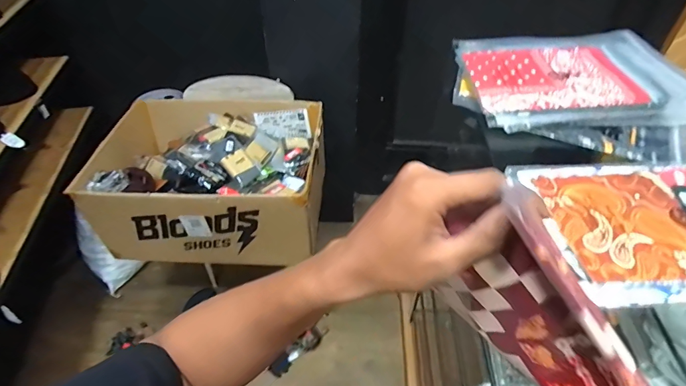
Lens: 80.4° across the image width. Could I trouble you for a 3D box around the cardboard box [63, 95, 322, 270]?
[{"bbox_3d":[-0.456,-0.074,1.431,0.747,0.311,0.534,4,46,0],"label":"cardboard box"}]

